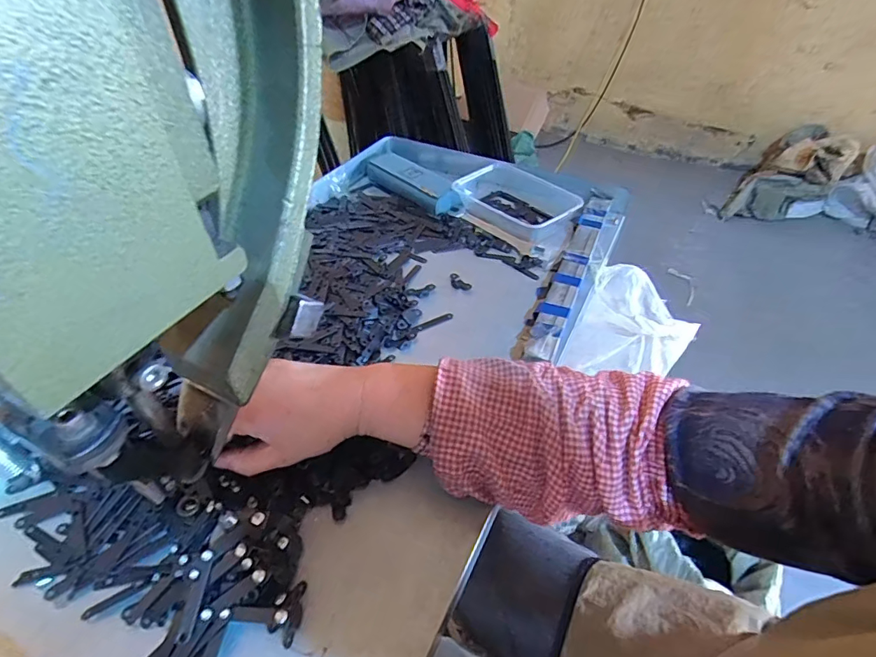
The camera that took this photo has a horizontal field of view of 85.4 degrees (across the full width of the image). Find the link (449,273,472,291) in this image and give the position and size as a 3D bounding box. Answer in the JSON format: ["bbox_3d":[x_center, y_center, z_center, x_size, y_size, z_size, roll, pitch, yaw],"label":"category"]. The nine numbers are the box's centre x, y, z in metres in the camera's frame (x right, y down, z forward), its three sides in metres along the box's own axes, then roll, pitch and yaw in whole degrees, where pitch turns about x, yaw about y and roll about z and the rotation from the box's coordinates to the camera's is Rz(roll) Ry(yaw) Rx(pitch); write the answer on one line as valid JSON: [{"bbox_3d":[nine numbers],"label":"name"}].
[{"bbox_3d":[0.025,-0.055,0.564,0.029,0.004,0.017,36,54,29],"label":"link"}]

